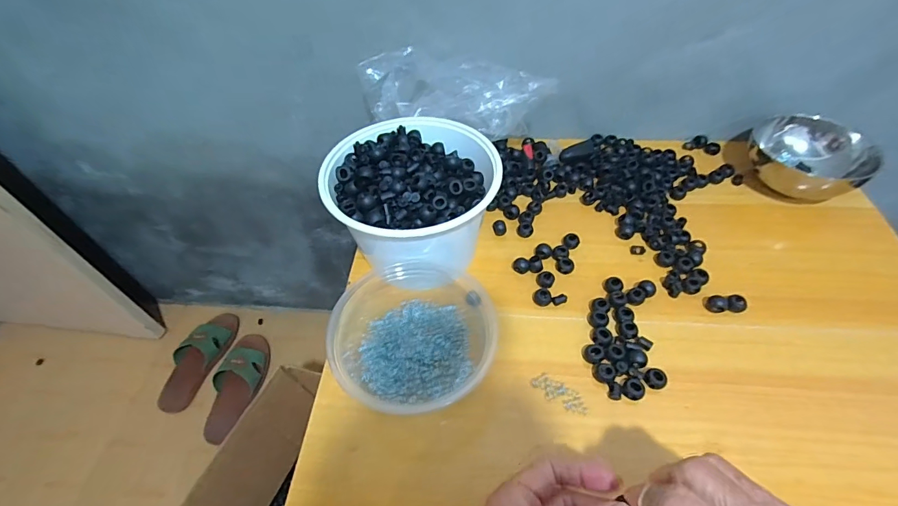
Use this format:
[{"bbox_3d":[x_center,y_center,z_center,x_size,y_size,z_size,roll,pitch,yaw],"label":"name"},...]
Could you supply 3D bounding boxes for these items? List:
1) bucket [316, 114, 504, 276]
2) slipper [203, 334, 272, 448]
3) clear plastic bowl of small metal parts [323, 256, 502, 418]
[{"bbox_3d":[-0.035,-0.049,0.440,0.165,0.103,0.163,-1,51,2],"label":"bucket"},{"bbox_3d":[-0.443,0.270,0.888,0.092,0.056,0.228,9,52,10],"label":"slipper"},{"bbox_3d":[-0.033,0.064,0.376,0.136,0.052,0.136,-14,52,-8],"label":"clear plastic bowl of small metal parts"}]

